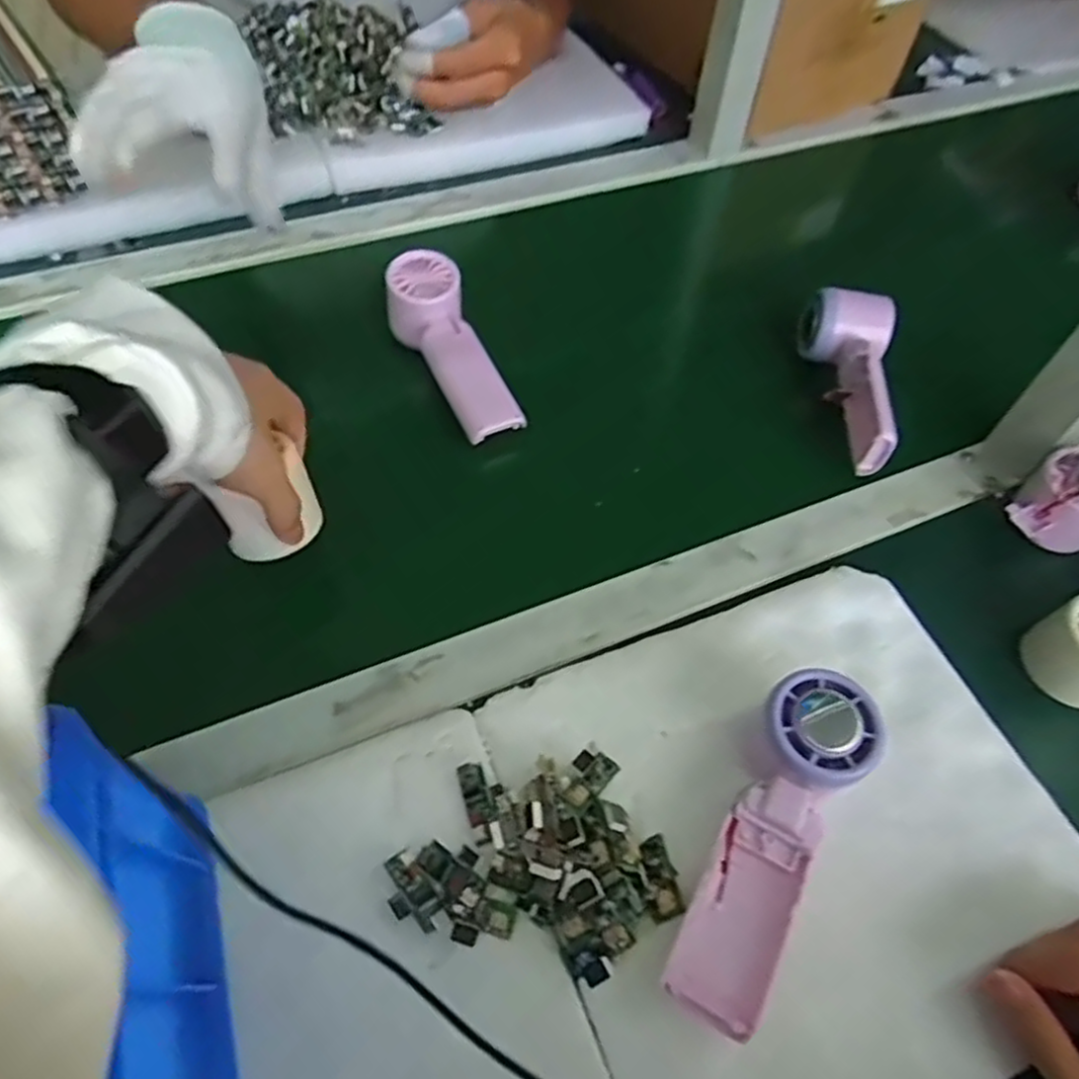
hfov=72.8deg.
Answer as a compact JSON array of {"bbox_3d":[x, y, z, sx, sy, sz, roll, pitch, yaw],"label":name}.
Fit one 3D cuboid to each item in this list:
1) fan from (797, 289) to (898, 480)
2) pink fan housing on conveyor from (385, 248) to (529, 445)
[{"bbox_3d":[0.227,-0.122,0.544,0.059,0.051,0.150,13,57,4],"label":"fan"},{"bbox_3d":[-0.066,-0.144,0.552,0.051,0.040,0.165,-24,74,-18],"label":"pink fan housing on conveyor"}]

